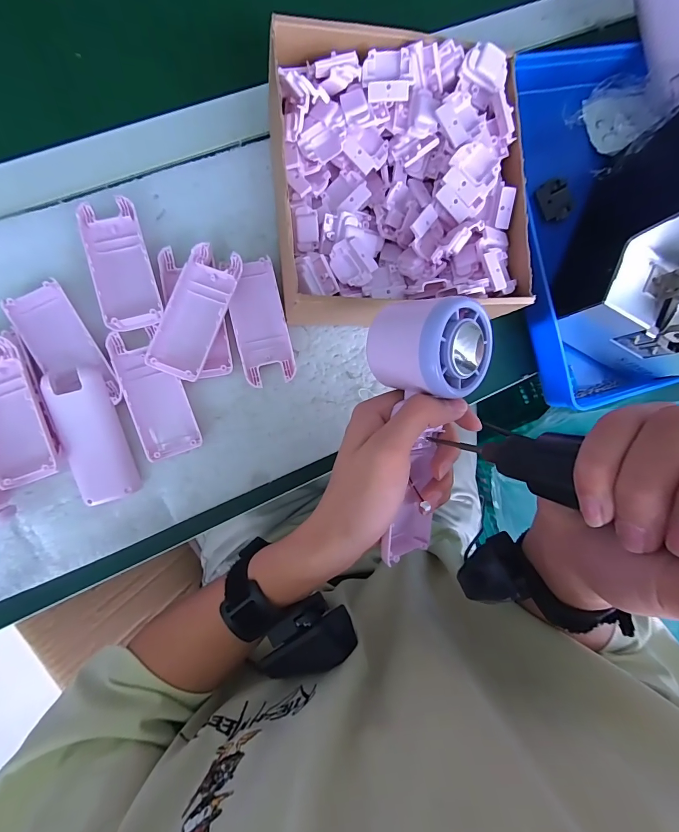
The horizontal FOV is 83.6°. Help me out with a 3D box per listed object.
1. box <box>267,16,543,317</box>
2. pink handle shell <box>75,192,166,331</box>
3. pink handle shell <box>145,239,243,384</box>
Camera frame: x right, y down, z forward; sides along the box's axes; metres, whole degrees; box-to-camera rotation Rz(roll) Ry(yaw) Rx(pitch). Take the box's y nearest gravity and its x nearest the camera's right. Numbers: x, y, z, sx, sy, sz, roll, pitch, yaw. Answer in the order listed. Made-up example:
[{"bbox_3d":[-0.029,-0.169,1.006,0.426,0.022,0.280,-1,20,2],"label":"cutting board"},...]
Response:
[{"bbox_3d":[0.047,-0.182,0.315,0.192,0.068,0.205,-5,91,-9],"label":"box"},{"bbox_3d":[-0.171,-0.119,0.297,0.042,0.020,0.100,-17,92,-8],"label":"pink handle shell"},{"bbox_3d":[-0.112,-0.080,0.300,0.040,0.022,0.103,22,87,-8],"label":"pink handle shell"}]

